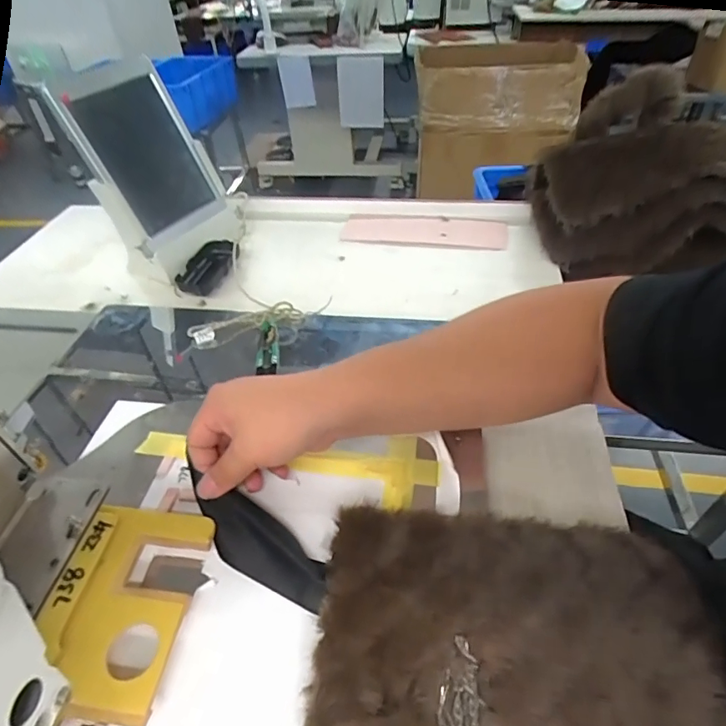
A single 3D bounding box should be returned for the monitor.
[{"bbox_3d":[-0.277,-0.275,0.622,0.058,0.209,0.142,25,58,38],"label":"monitor"}]

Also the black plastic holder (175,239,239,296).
[{"bbox_3d":[-0.213,-0.132,0.662,0.053,0.022,0.116,9,45,14],"label":"black plastic holder"}]

